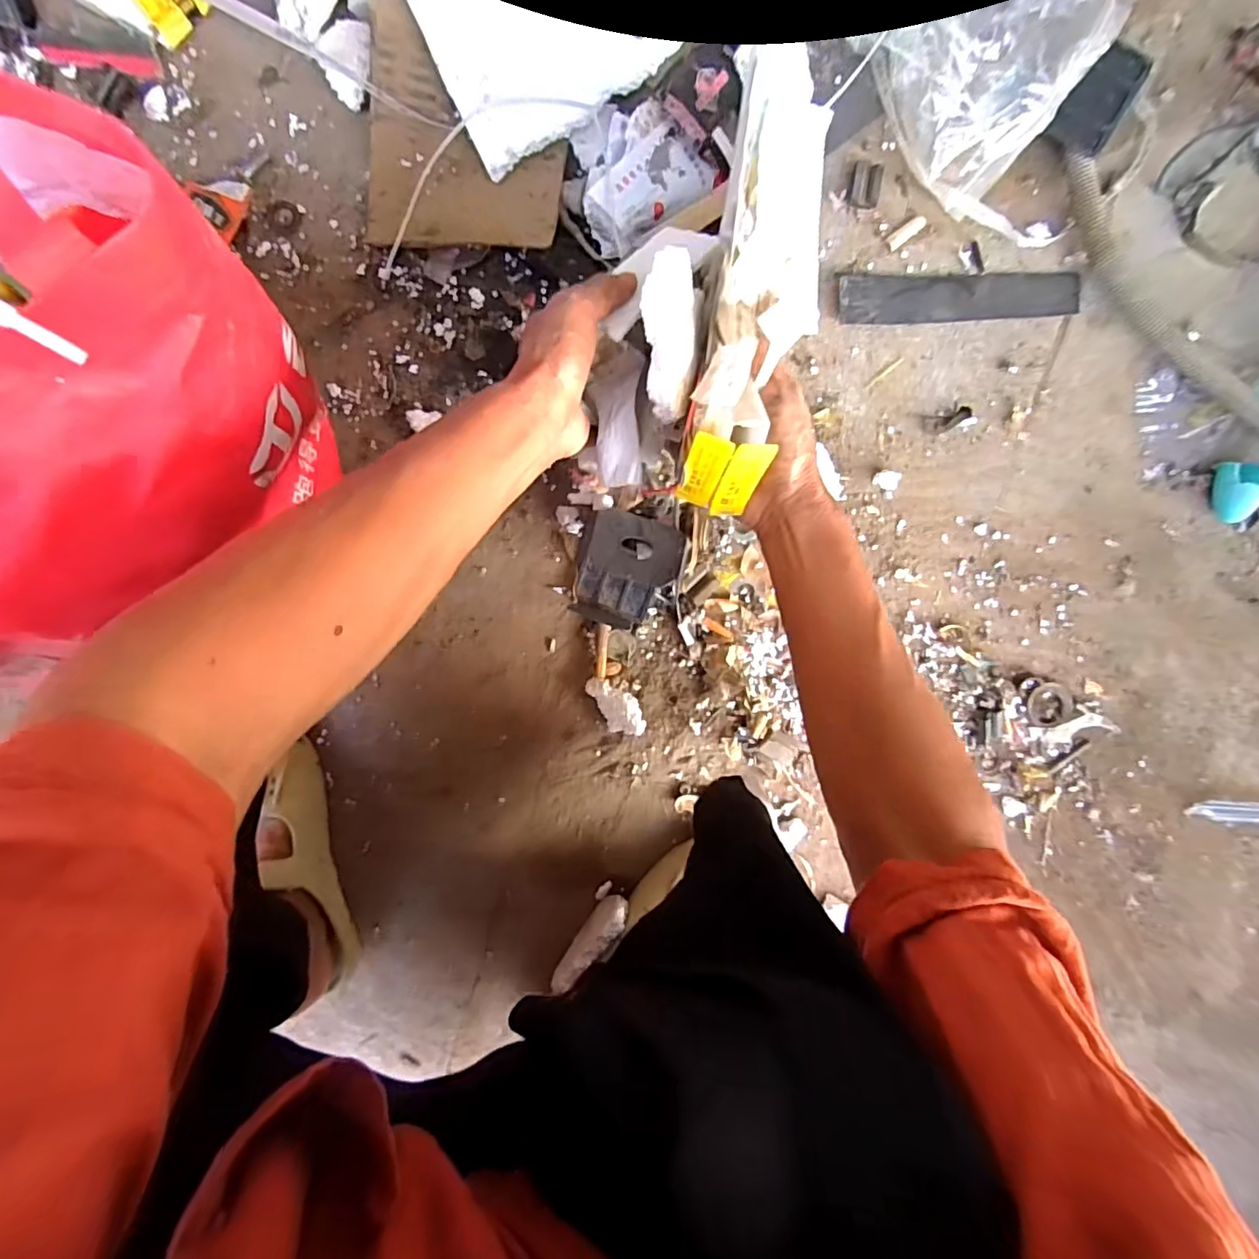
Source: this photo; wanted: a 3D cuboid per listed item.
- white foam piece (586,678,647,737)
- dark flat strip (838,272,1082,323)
[{"bbox_3d":[-0.010,0.067,0.502,0.032,0.015,0.063,-29,96,2],"label":"white foam piece"},{"bbox_3d":[0.273,-0.276,0.476,0.202,0.005,0.038,-2,88,-2],"label":"dark flat strip"}]

